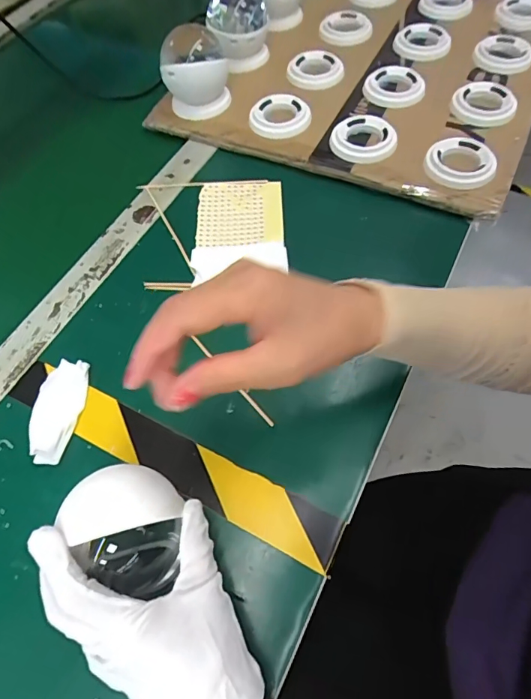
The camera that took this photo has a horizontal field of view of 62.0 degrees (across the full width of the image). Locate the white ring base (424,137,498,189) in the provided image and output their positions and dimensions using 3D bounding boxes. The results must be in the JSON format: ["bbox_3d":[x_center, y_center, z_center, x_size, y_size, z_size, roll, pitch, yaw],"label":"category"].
[{"bbox_3d":[0.204,-0.196,0.461,0.067,0.014,0.076,-3,62,2],"label":"white ring base"}]

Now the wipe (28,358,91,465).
[{"bbox_3d":[-0.171,0.048,0.359,0.041,0.018,0.087,1,62,4],"label":"wipe"}]

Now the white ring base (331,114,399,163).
[{"bbox_3d":[0.111,-0.235,0.485,0.068,0.015,0.077,26,67,16],"label":"white ring base"}]

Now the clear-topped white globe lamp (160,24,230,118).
[{"bbox_3d":[-0.084,-0.336,0.528,0.076,0.078,0.086,-7,62,0],"label":"clear-topped white globe lamp"}]

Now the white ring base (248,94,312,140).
[{"bbox_3d":[0.016,-0.274,0.519,0.068,0.012,0.074,-1,62,3],"label":"white ring base"}]

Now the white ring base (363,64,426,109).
[{"bbox_3d":[0.158,-0.320,0.537,0.072,0.012,0.071,-2,62,4],"label":"white ring base"}]

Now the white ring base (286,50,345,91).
[{"bbox_3d":[0.064,-0.365,0.570,0.069,0.016,0.072,0,62,4],"label":"white ring base"}]

